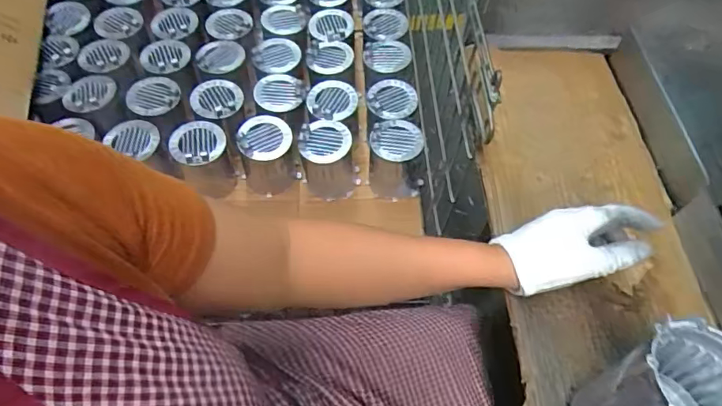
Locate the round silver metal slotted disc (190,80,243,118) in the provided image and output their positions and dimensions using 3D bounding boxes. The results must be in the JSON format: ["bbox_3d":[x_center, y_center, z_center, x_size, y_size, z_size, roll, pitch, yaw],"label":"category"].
[{"bbox_3d":[-0.245,-0.175,0.829,0.086,0.015,0.076,0,59,-2],"label":"round silver metal slotted disc"}]

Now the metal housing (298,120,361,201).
[{"bbox_3d":[-0.054,-0.072,0.853,0.099,0.119,0.088,-9,60,-7],"label":"metal housing"}]

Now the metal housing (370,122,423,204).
[{"bbox_3d":[0.063,-0.074,0.847,0.097,0.112,0.092,-2,59,-3],"label":"metal housing"}]

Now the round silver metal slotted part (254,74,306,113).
[{"bbox_3d":[-0.140,-0.189,0.847,0.084,0.009,0.085,1,59,-1],"label":"round silver metal slotted part"}]

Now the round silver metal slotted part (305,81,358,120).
[{"bbox_3d":[-0.049,-0.176,0.839,0.083,0.010,0.086,1,59,-1],"label":"round silver metal slotted part"}]

